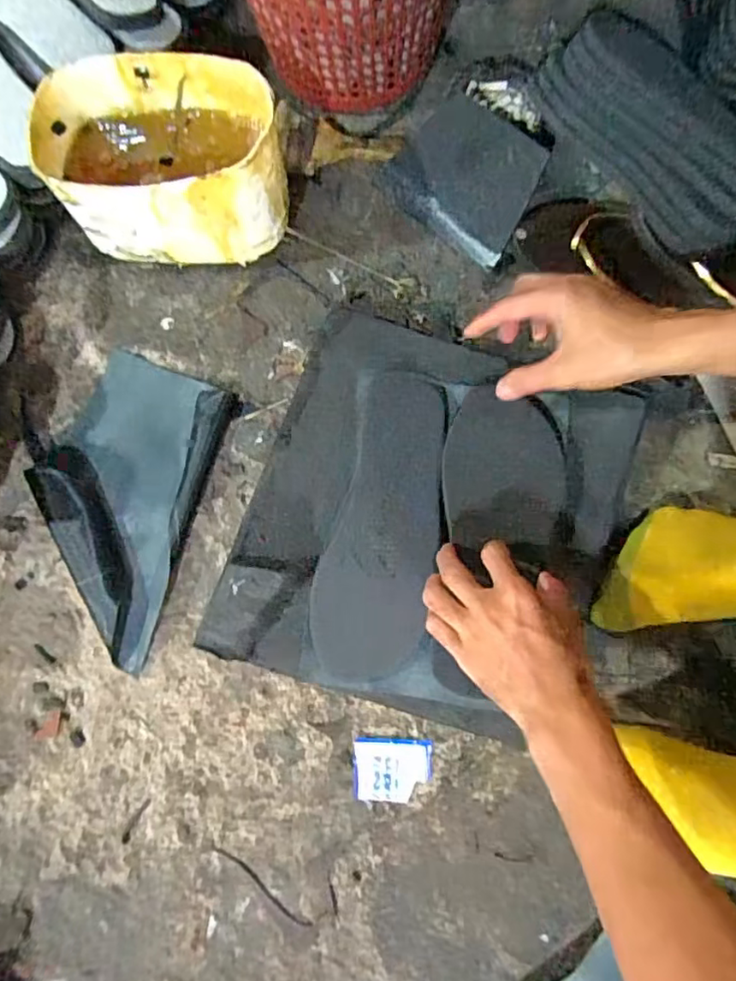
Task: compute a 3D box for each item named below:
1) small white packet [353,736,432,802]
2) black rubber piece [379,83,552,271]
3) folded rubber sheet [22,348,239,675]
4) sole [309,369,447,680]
[{"bbox_3d":[0.021,0.238,0.509,0.064,0.007,0.049,2,79,1],"label":"small white packet"},{"bbox_3d":[0.101,-0.315,0.586,0.144,0.035,0.126,38,82,7],"label":"black rubber piece"},{"bbox_3d":[-0.250,0.001,0.552,0.176,0.027,0.269,16,80,4],"label":"folded rubber sheet"},{"bbox_3d":[0.016,0.025,0.521,0.094,0.010,0.264,12,78,5],"label":"sole"}]

